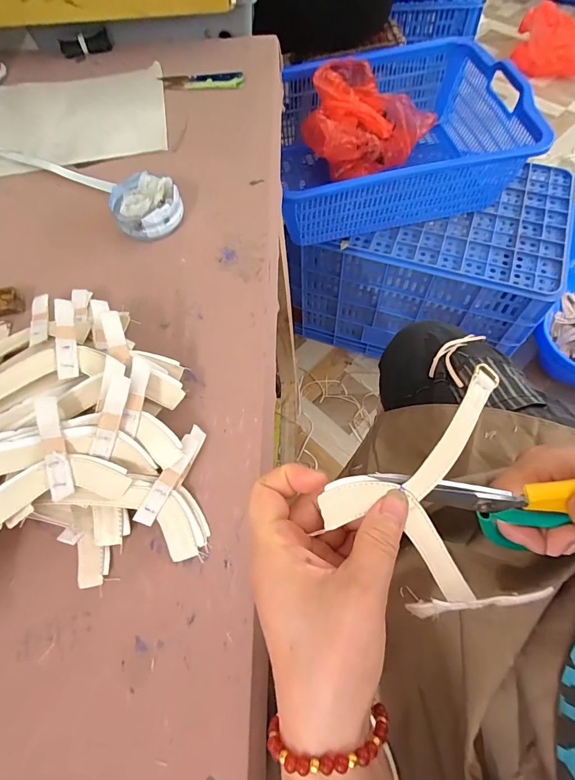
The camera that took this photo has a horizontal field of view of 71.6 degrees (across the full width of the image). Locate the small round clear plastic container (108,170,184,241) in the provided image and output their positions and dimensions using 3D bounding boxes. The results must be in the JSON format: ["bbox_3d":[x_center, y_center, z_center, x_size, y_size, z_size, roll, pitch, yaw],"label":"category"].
[{"bbox_3d":[-0.146,-0.194,0.417,0.068,0.034,0.070,-1,65,2],"label":"small round clear plastic container"}]

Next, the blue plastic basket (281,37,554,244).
[{"bbox_3d":[0.204,-0.517,0.839,0.477,0.170,0.391,-11,65,-3],"label":"blue plastic basket"}]

